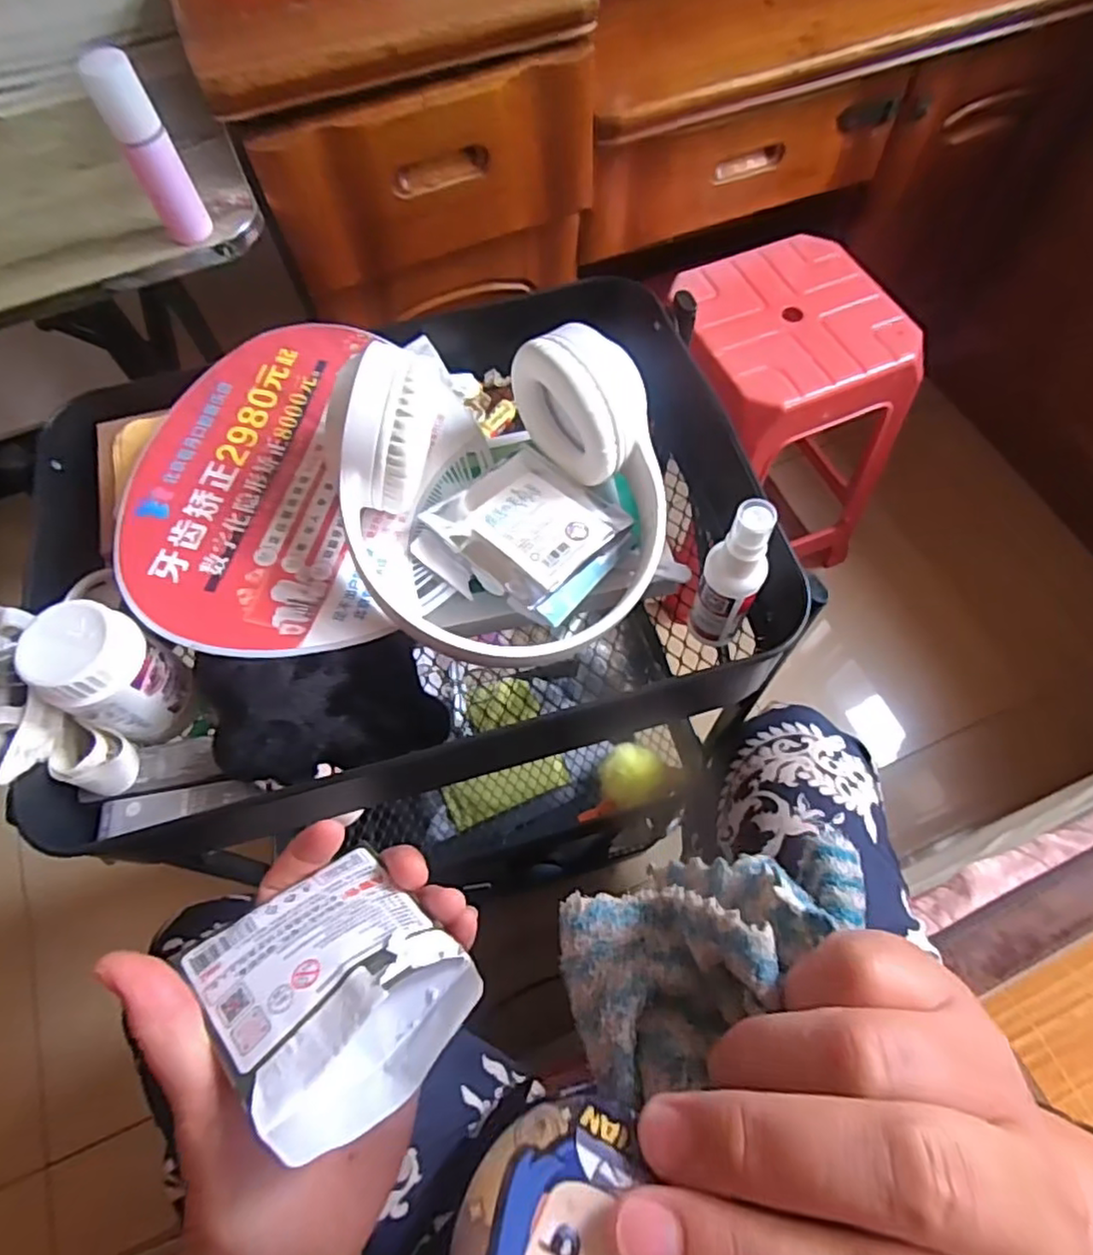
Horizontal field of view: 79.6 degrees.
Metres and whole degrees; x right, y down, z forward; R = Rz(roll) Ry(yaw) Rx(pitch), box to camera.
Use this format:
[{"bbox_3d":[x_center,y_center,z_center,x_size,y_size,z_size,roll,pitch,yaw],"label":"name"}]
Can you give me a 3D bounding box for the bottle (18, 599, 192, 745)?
[{"bbox_3d":[-0.222,0.024,0.335,0.044,0.071,0.049,14,66,8],"label":"bottle"}]

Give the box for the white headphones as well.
[{"bbox_3d":[-0.019,-0.086,0.361,0.167,0.087,0.200,4,65,4],"label":"white headphones"}]

